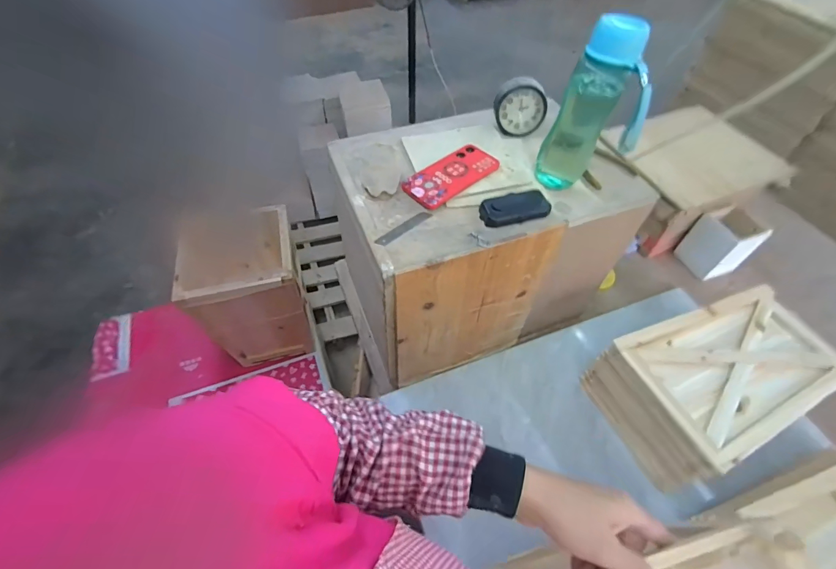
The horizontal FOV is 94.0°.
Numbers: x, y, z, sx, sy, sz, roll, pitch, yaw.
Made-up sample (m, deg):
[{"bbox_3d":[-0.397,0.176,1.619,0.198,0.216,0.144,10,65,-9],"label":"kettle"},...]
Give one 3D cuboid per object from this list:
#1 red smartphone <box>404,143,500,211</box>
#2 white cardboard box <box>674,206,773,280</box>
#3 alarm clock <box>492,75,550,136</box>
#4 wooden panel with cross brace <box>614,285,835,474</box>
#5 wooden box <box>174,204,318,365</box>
[{"bbox_3d":[0.055,-0.184,0.653,0.165,0.014,0.078,-37,62,-24],"label":"red smartphone"},{"bbox_3d":[0.767,-0.107,0.992,0.121,0.133,0.120,-15,55,-12],"label":"white cardboard box"},{"bbox_3d":[0.187,-0.327,0.720,0.096,0.098,0.037,6,40,0],"label":"alarm clock"},{"bbox_3d":[0.569,0.135,0.691,0.375,0.027,0.231,-20,56,-15],"label":"wooden panel with cross brace"},{"bbox_3d":[-0.425,0.019,1.034,0.245,0.356,0.261,-12,55,-10],"label":"wooden box"}]

